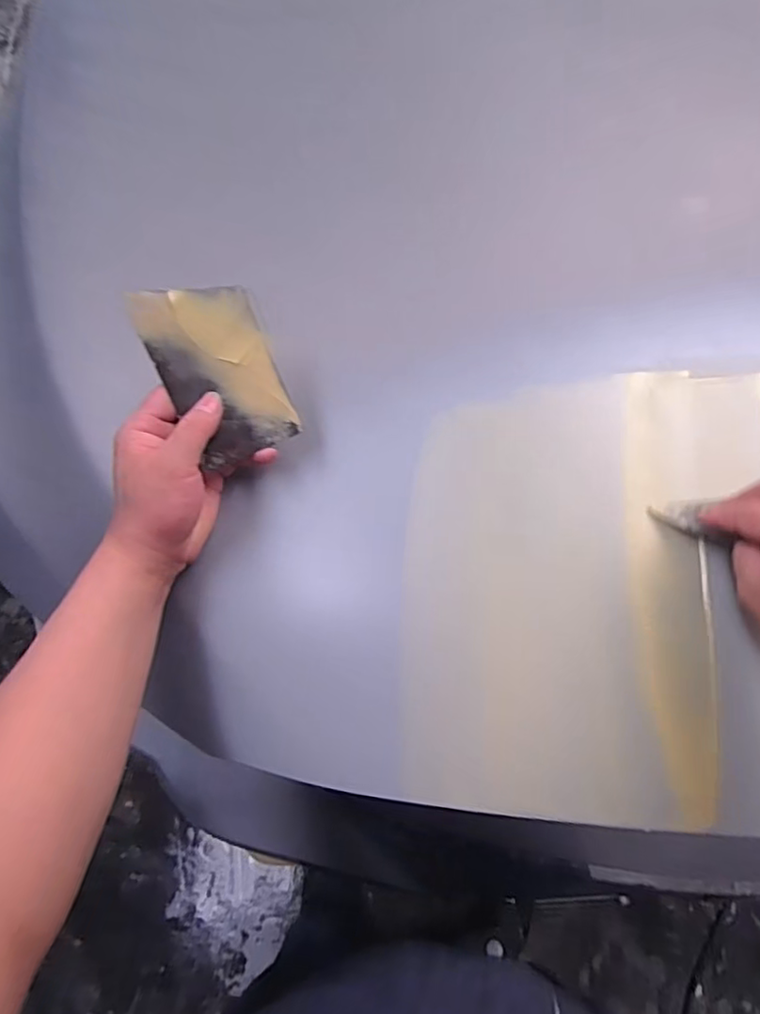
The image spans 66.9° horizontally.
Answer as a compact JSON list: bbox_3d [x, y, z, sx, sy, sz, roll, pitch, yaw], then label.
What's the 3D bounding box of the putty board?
[{"bbox_3d":[-0.105,-0.090,0.380,0.072,0.005,0.114,-25,106,-15],"label":"putty board"}]

